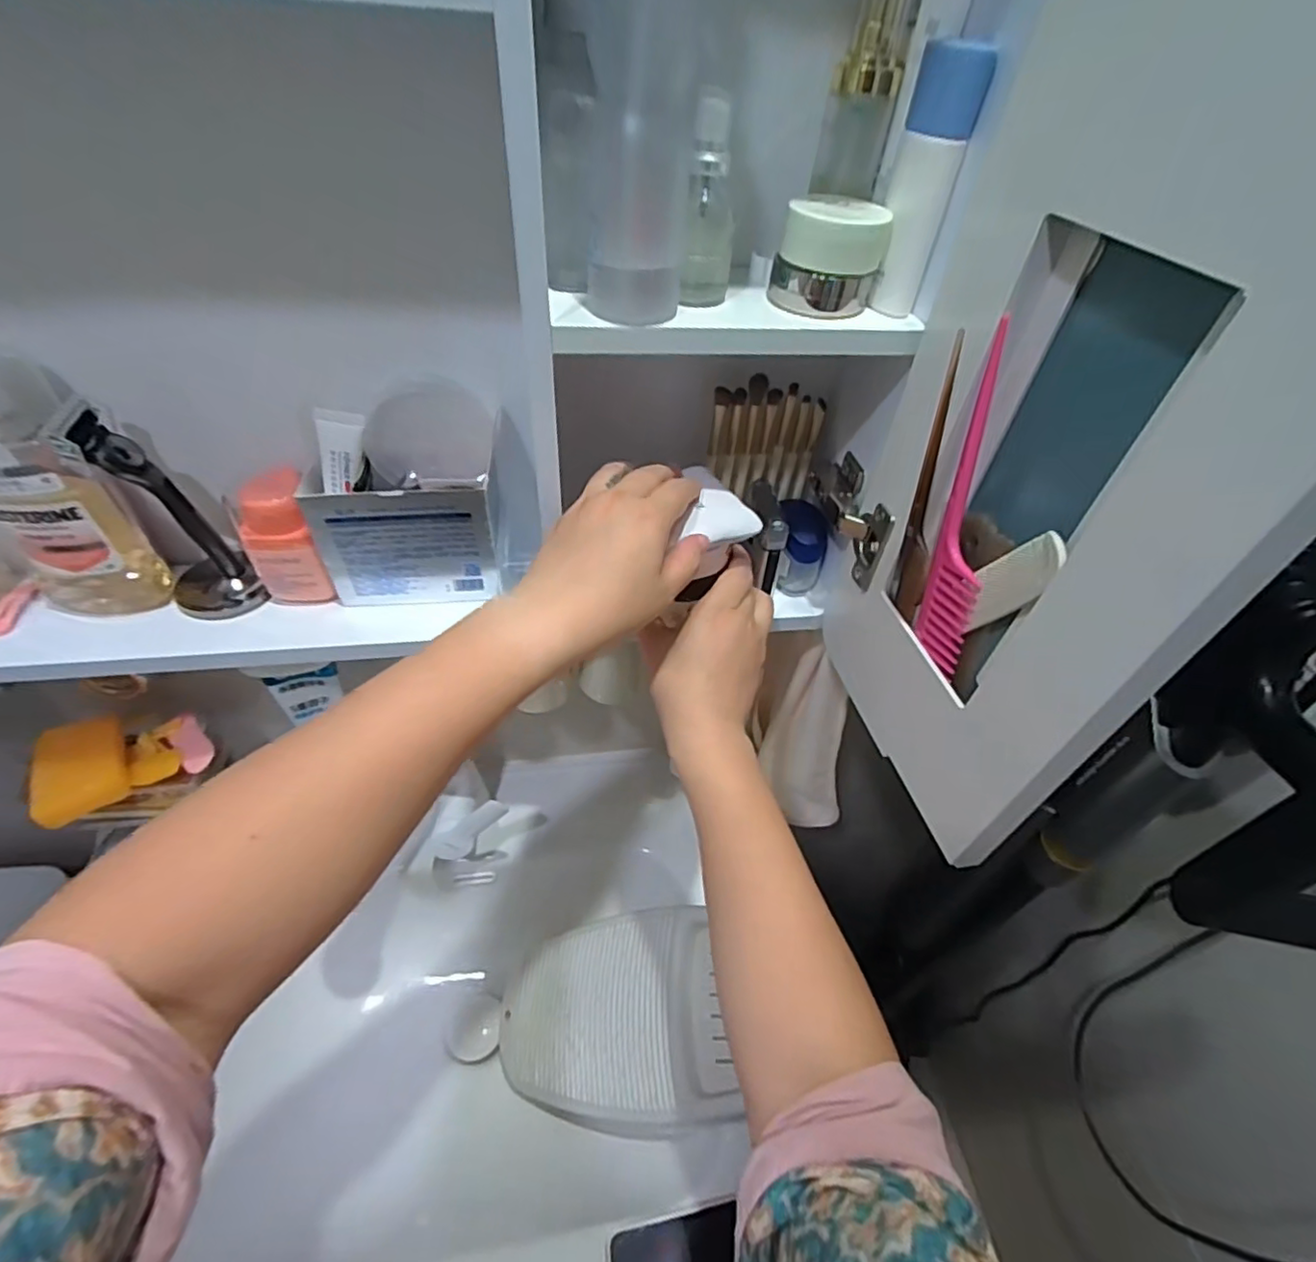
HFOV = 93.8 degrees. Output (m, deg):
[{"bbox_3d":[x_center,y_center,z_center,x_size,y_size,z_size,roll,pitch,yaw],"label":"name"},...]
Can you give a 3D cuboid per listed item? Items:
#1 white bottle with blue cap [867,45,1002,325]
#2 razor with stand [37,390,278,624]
[{"bbox_3d":[0.135,-0.227,0.315,0.029,0.108,0.024,12,47,7],"label":"white bottle with blue cap"},{"bbox_3d":[-0.335,-0.077,0.424,0.060,0.158,0.071,-31,56,-29],"label":"razor with stand"}]

